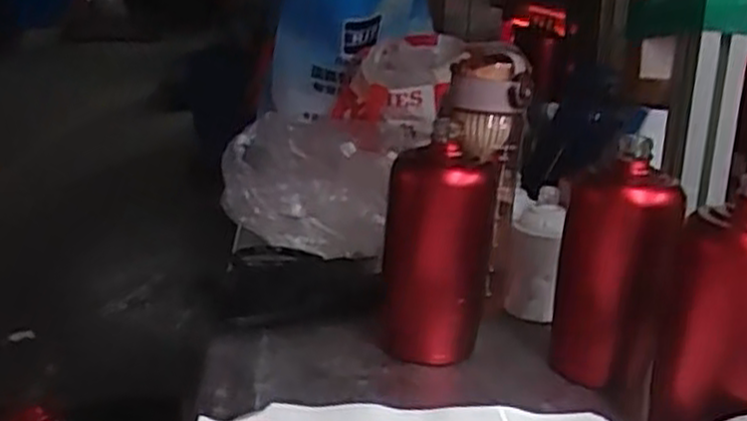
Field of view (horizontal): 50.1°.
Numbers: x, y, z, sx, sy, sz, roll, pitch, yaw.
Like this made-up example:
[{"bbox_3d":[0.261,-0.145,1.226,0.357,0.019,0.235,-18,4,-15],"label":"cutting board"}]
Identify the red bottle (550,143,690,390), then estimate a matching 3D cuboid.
[{"bbox_3d":[0.188,0.045,0.627,0.080,0.190,0.070,6,18,12],"label":"red bottle"}]

